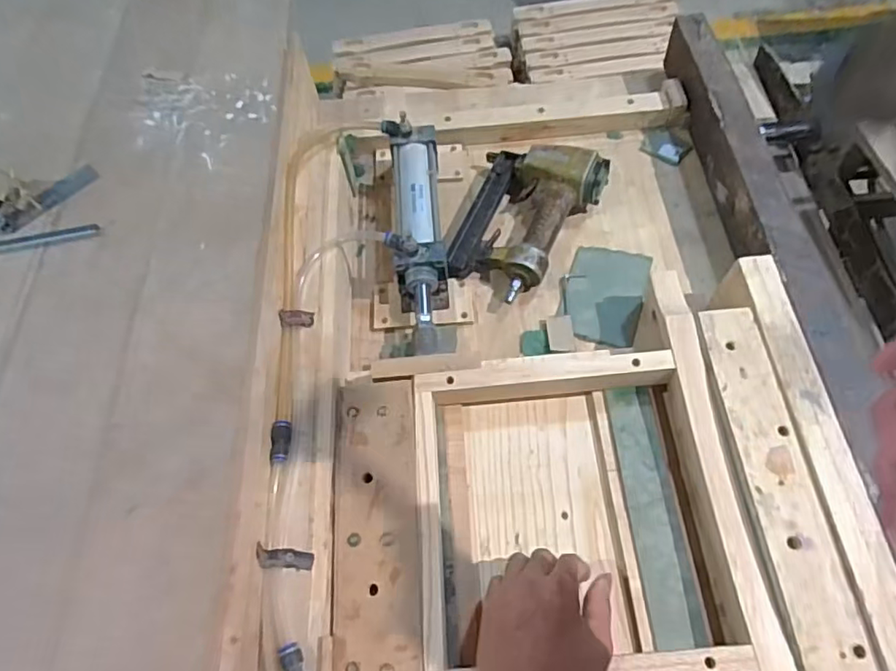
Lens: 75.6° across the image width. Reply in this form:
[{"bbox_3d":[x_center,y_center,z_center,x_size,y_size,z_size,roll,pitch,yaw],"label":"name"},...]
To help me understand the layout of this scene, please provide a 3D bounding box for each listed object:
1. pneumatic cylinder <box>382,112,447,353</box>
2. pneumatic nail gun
[{"bbox_3d":[-0.037,-0.124,0.705,0.066,0.079,0.313,-5,63,1],"label":"pneumatic cylinder"},{"bbox_3d":[0.087,-0.155,0.731,0.155,0.055,0.222,27,68,16],"label":"pneumatic nail gun"}]

